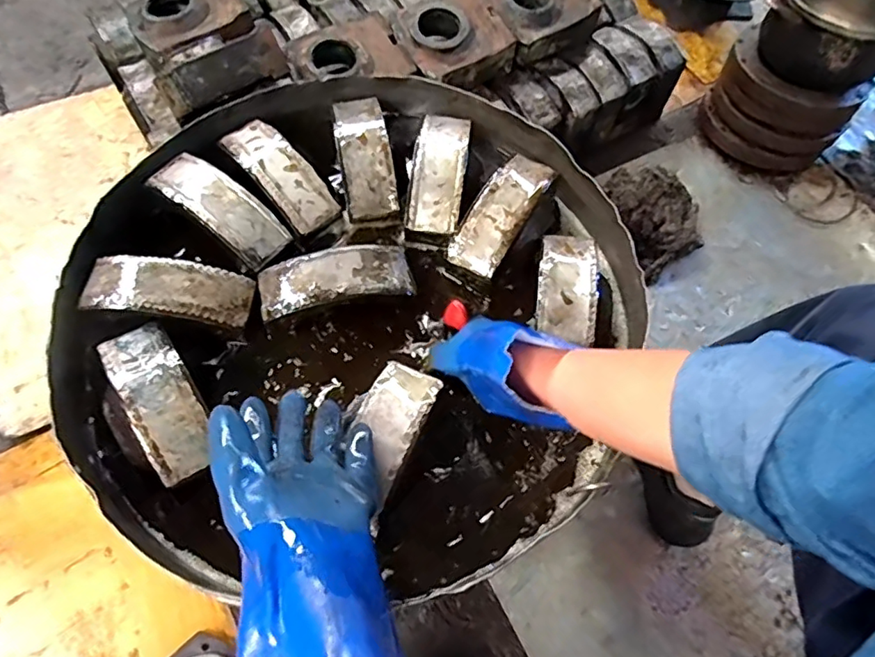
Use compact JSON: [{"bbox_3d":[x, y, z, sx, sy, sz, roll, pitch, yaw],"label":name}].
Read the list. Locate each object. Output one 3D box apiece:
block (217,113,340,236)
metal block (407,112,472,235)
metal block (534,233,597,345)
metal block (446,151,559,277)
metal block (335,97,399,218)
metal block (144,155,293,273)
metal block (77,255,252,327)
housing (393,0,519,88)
[{"bbox_3d":[-0.179,-0.175,0.624,0.059,0.035,0.157,-39,74,-20],"label":"block"},{"bbox_3d":[0.002,-0.182,0.632,0.058,0.033,0.149,9,65,-1],"label":"metal block"},{"bbox_3d":[0.133,-0.048,0.566,0.057,0.019,0.127,10,65,0],"label":"metal block"},{"bbox_3d":[0.072,-0.131,0.607,0.061,0.035,0.160,33,67,10],"label":"metal block"},{"bbox_3d":[-0.085,-0.205,0.642,0.060,0.036,0.163,-7,66,-8],"label":"metal block"},{"bbox_3d":[-0.236,-0.131,0.594,0.162,0.036,0.061,37,68,12],"label":"metal block"},{"bbox_3d":[-0.270,-0.038,0.554,0.158,0.034,0.062,7,65,-2],"label":"metal block"},{"bbox_3d":[0.026,-0.502,0.963,0.183,0.070,0.159,-28,71,-16],"label":"housing"}]

